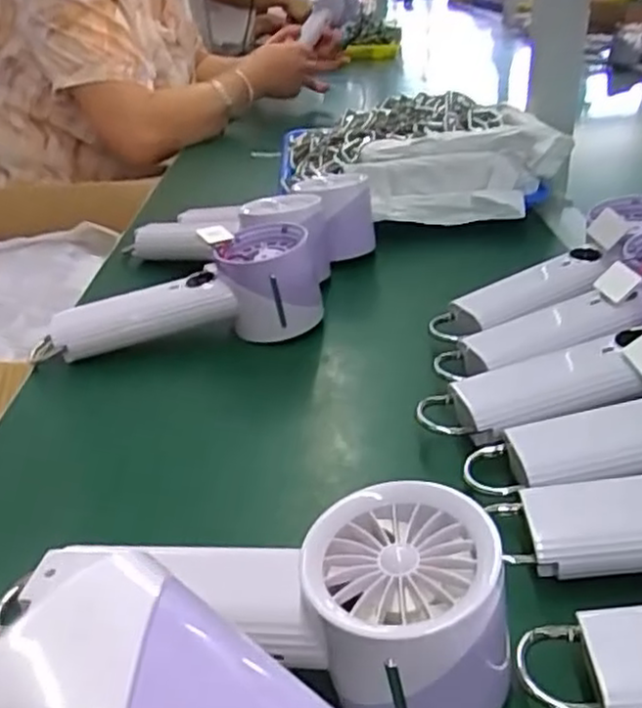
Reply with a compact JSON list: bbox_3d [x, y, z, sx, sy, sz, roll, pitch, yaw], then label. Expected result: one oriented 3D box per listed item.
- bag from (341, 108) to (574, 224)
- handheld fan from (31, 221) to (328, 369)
[{"bbox_3d":[0.126,-0.158,0.627,0.188,0.066,0.064,-8,30,-8],"label":"bag"},{"bbox_3d":[-0.095,-0.039,0.482,0.185,0.069,0.067,-4,29,-2],"label":"handheld fan"}]

